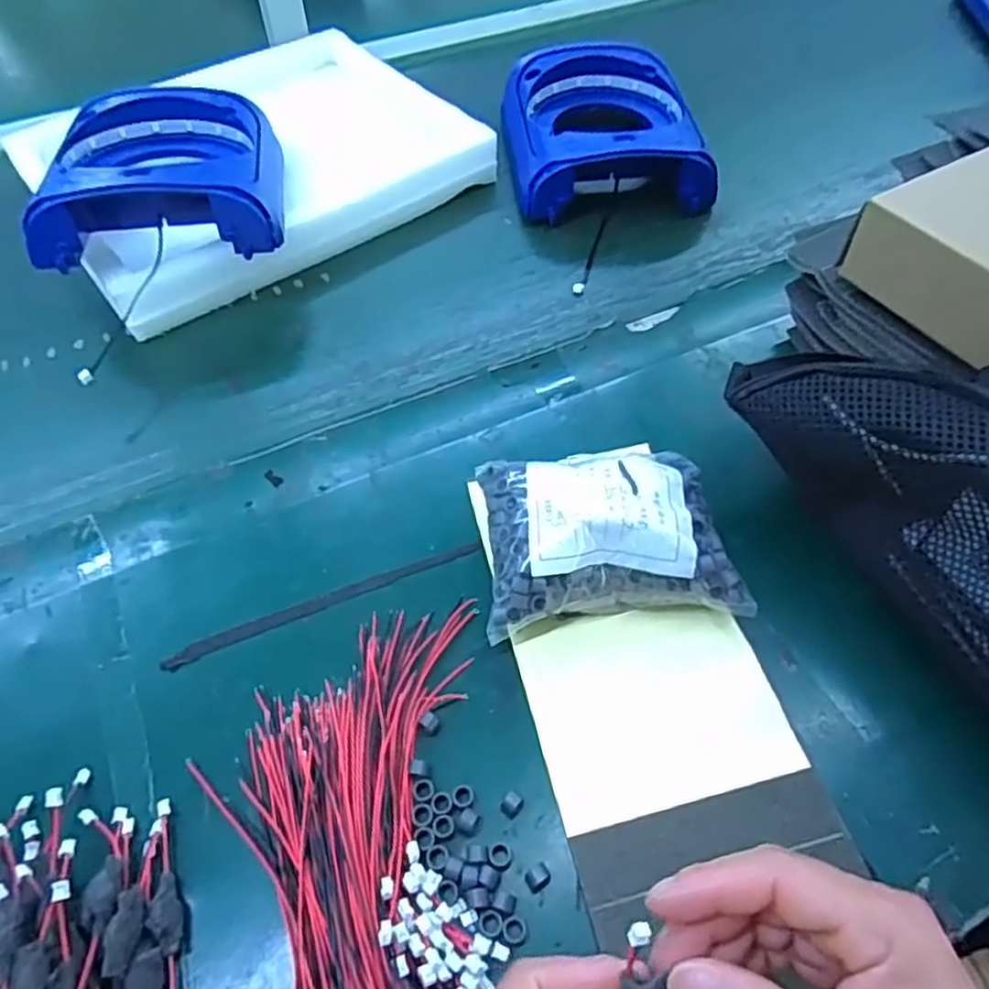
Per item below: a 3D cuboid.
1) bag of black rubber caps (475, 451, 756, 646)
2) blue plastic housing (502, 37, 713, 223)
[{"bbox_3d":[0.061,0.023,0.389,0.132,0.055,0.096,-5,53,-2],"label":"bag of black rubber caps"},{"bbox_3d":[0.099,-0.335,0.655,0.165,0.066,0.198,-5,55,-4],"label":"blue plastic housing"}]

